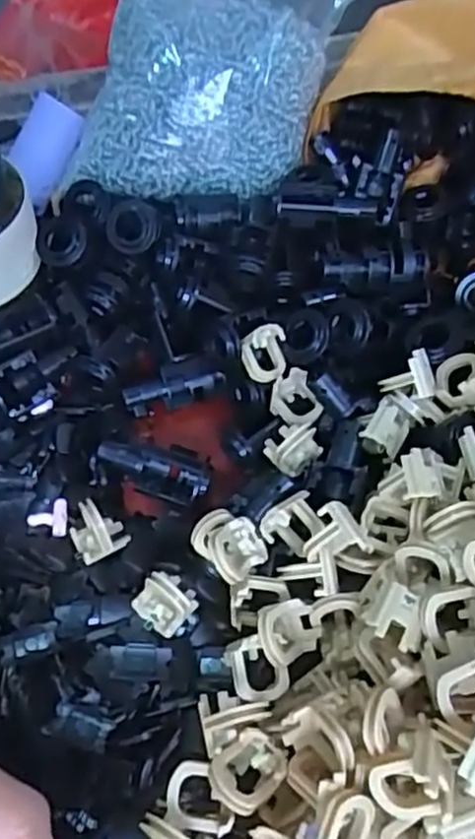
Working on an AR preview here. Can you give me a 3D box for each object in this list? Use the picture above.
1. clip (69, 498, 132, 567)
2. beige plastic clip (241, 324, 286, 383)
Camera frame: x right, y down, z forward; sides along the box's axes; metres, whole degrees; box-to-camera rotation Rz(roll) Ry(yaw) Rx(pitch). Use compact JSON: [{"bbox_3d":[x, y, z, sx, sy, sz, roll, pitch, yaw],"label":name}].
[{"bbox_3d":[-0.061,0.048,0.295,0.023,0.020,0.022,-22,62,-15],"label":"clip"},{"bbox_3d":[0.014,-0.032,0.326,0.022,0.026,0.007,-23,19,-25],"label":"beige plastic clip"}]

